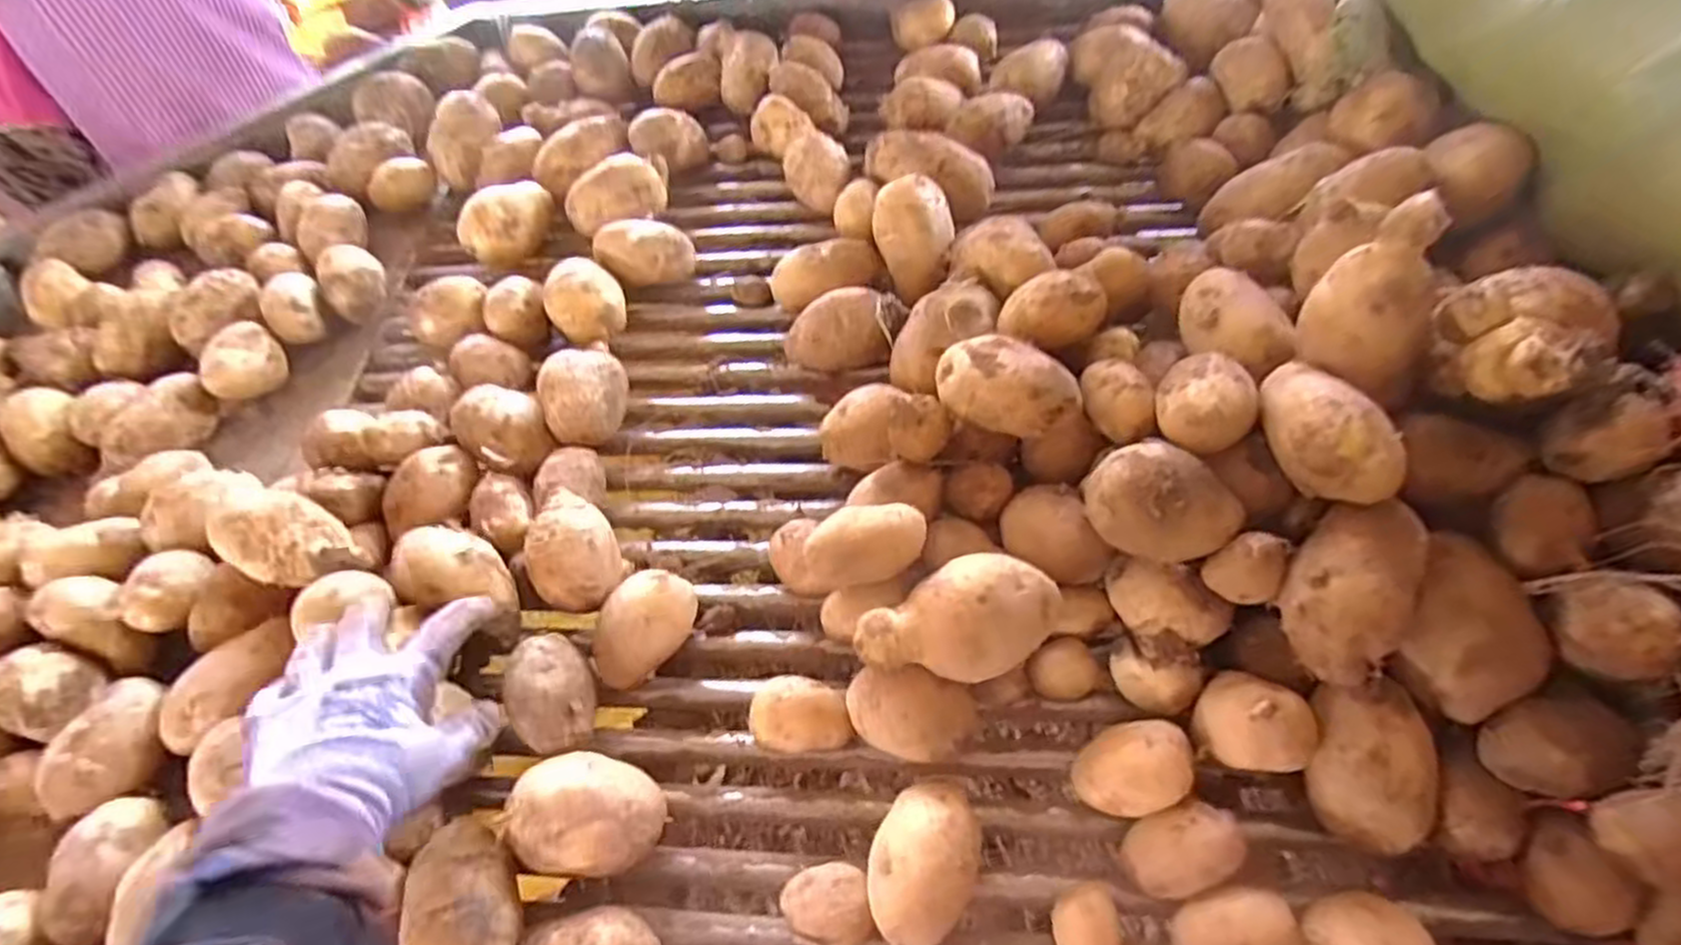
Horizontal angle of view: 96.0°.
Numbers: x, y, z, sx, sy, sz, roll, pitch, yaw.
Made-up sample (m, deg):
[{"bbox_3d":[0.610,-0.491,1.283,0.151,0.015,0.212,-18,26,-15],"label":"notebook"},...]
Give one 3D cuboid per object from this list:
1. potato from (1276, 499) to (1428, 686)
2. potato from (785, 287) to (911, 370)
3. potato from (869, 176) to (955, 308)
[{"bbox_3d":[0.243,0.055,0.359,0.050,0.050,0.085,31,80,16],"label":"potato"},{"bbox_3d":[0.004,-0.103,0.542,0.084,0.039,0.046,-2,58,1],"label":"potato"},{"bbox_3d":[0.055,-0.177,0.576,0.058,0.097,0.044,-14,12,30],"label":"potato"}]

